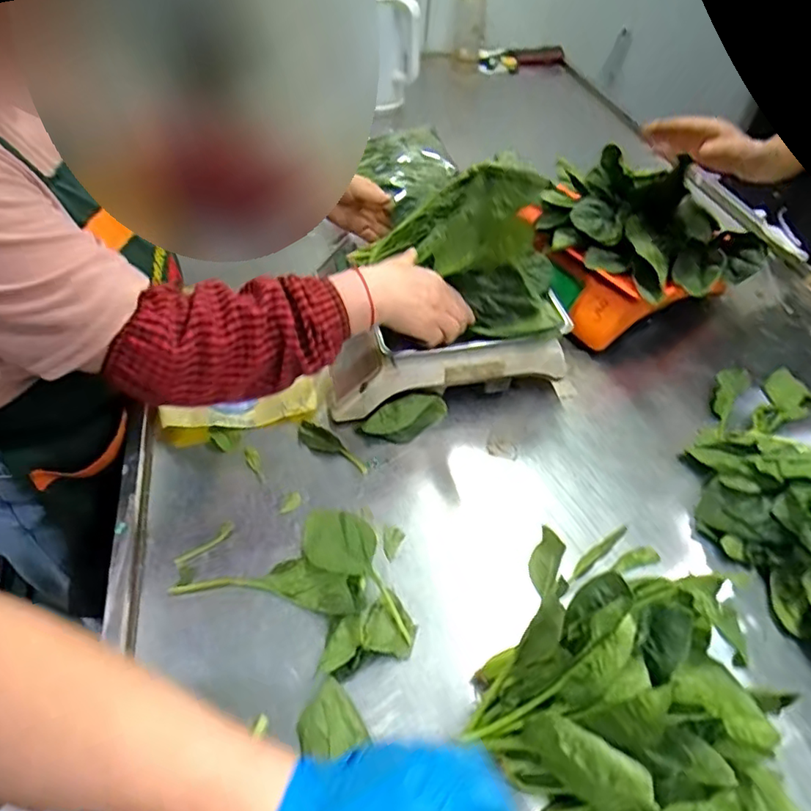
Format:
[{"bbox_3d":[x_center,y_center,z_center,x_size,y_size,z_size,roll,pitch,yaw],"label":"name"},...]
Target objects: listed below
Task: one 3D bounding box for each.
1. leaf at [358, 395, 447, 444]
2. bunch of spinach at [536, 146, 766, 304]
[{"bbox_3d":[0.002,0.019,0.718,0.112,0.053,0.048,-20,51,-20],"label":"leaf"},{"bbox_3d":[0.317,-0.252,0.760,0.149,0.114,0.283,-29,55,-25],"label":"bunch of spinach"}]

